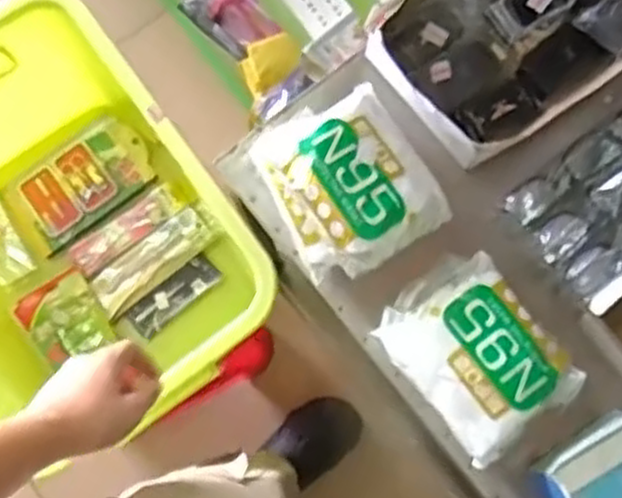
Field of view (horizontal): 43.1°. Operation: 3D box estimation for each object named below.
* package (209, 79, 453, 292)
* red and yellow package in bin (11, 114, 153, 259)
[{"bbox_3d":[0.020,-0.058,0.705,0.140,0.103,0.166,-32,80,-5],"label":"package"},{"bbox_3d":[-0.343,-0.101,1.192,0.207,0.015,0.130,-38,80,-6],"label":"red and yellow package in bin"}]

